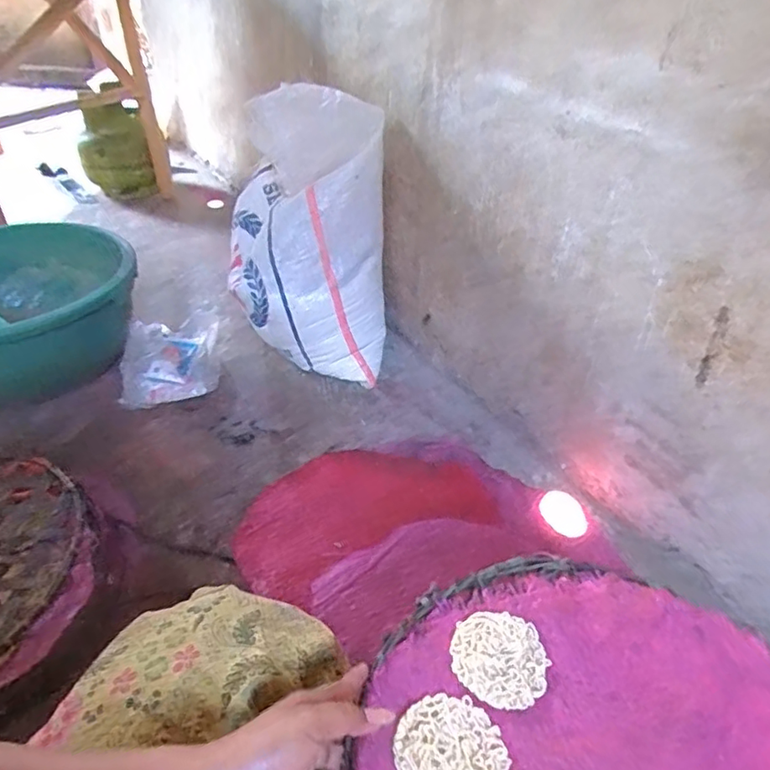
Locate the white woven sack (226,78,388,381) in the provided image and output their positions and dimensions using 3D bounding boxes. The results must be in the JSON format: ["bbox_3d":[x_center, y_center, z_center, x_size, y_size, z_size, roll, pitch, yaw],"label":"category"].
[{"bbox_3d":[-0.143,-0.253,1.070,0.281,0.458,0.246,-4,38,-7],"label":"white woven sack"}]

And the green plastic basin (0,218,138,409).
[{"bbox_3d":[-0.689,-0.121,1.073,0.427,0.215,0.427,1,37,0],"label":"green plastic basin"}]

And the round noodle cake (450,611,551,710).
[{"bbox_3d":[0.092,0.215,0.468,0.074,0.011,0.075,1,37,0],"label":"round noodle cake"}]

